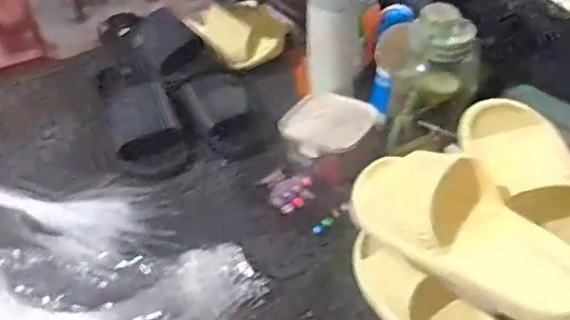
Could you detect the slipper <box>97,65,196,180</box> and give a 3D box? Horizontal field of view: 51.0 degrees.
[{"bbox_3d":[-0.221,-0.071,0.879,0.104,0.051,0.251,-19,43,-19],"label":"slipper"}]

